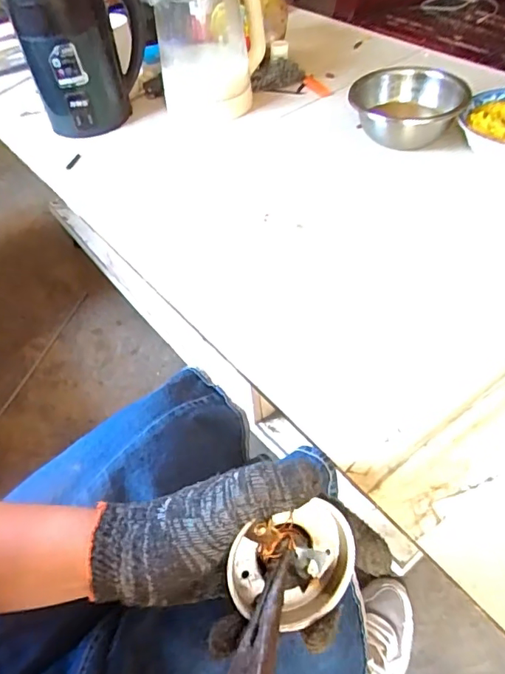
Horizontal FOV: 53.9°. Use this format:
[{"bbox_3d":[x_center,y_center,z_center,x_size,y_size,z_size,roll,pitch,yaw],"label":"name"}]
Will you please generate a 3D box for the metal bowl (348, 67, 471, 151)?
[{"bbox_3d":[0.235,-0.346,0.759,0.164,0.062,0.157,5,50,8],"label":"metal bowl"}]

